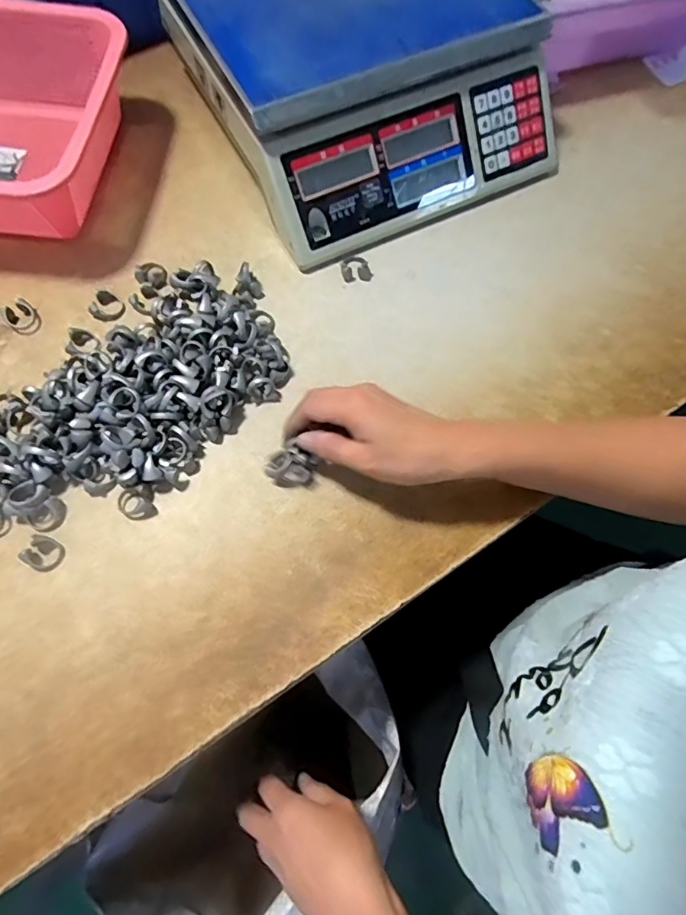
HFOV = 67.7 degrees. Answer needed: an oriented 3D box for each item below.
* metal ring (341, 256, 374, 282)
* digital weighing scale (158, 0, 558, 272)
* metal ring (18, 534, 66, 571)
[{"bbox_3d":[0.013,-0.169,0.458,0.026,0.007,0.022,-2,69,-4],"label":"metal ring"},{"bbox_3d":[0.022,-0.364,0.480,0.285,0.112,0.295,-25,72,-12],"label":"digital weighing scale"},{"bbox_3d":[-0.207,0.067,0.354,0.022,0.012,0.022,1,68,-2],"label":"metal ring"}]

